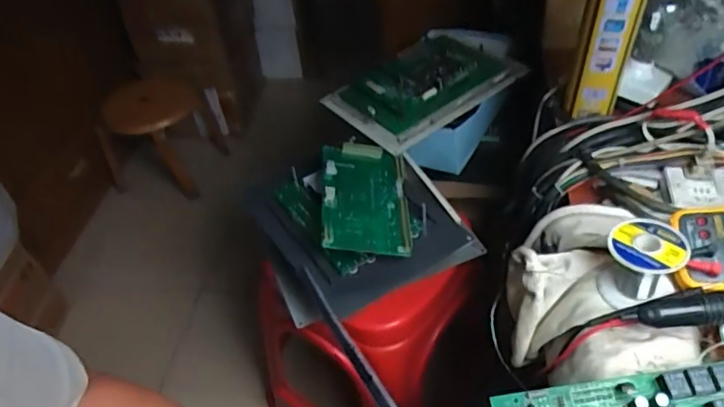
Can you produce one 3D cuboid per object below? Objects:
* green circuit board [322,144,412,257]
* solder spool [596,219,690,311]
[{"bbox_3d":[0.004,-0.011,0.791,0.120,0.020,0.204,5,51,-9],"label":"green circuit board"},{"bbox_3d":[0.259,0.057,0.516,0.061,0.068,0.059,-3,45,3],"label":"solder spool"}]

